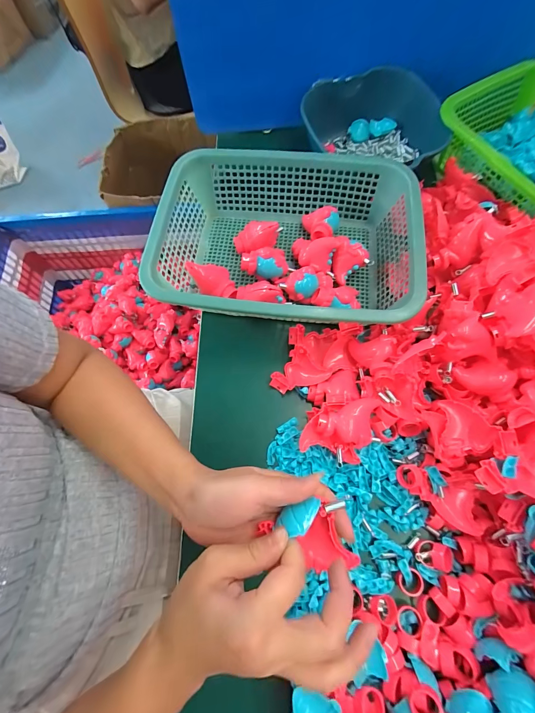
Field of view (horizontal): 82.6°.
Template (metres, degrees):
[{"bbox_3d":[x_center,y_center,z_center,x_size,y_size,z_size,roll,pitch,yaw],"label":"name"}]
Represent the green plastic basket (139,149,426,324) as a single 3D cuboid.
[{"bbox_3d":[0.027,-0.155,0.437,0.331,0.098,0.256,5,70,4],"label":"green plastic basket"}]

